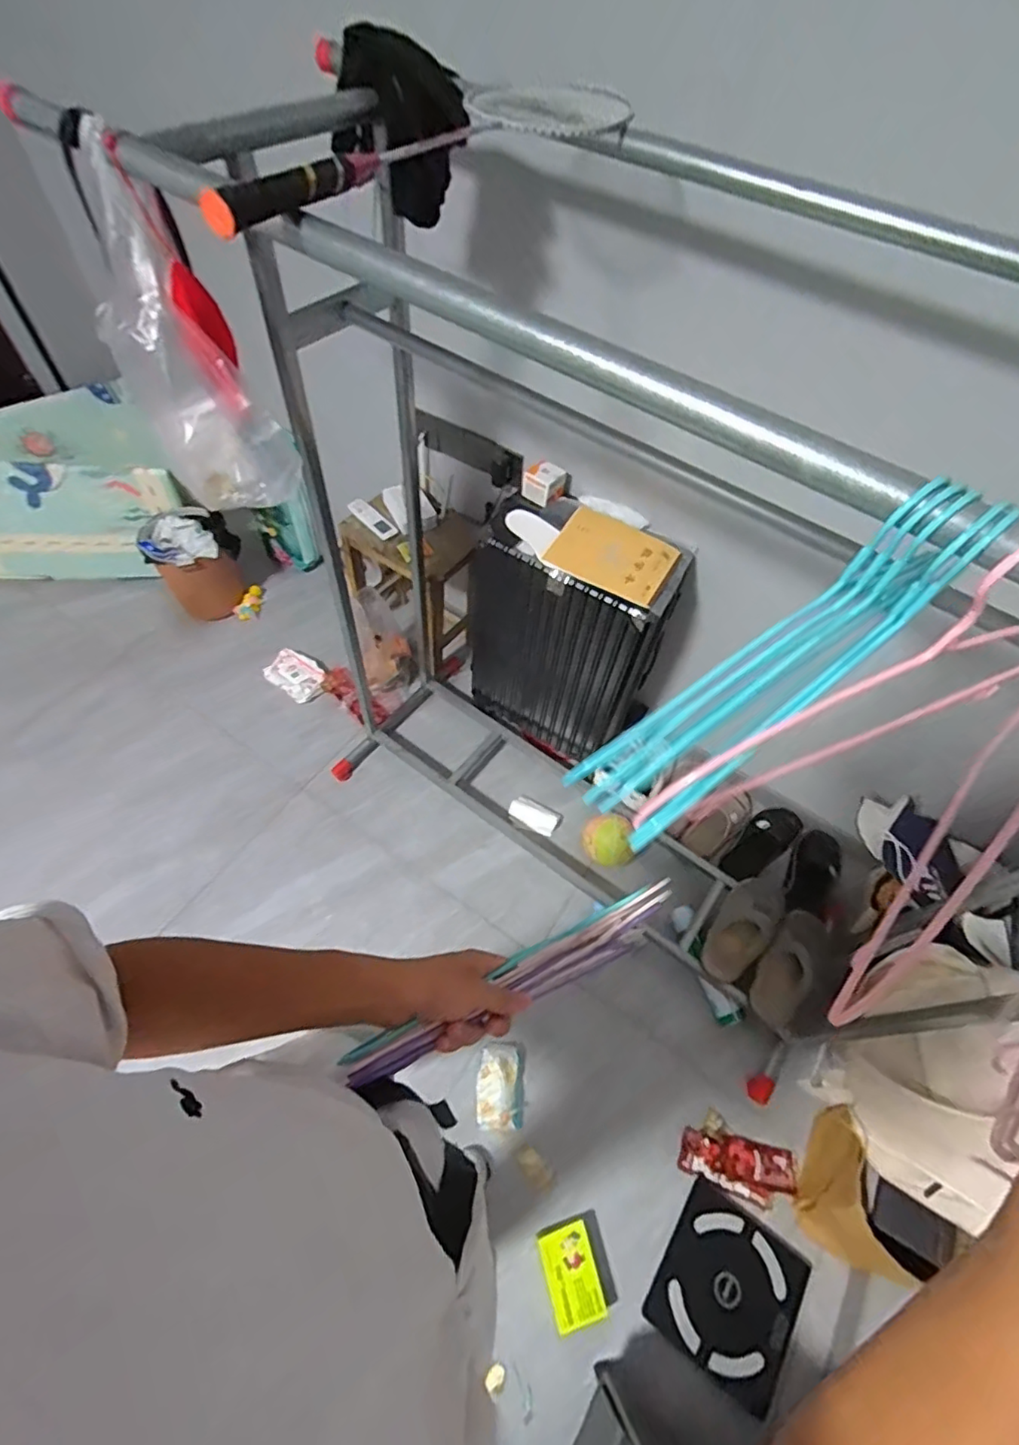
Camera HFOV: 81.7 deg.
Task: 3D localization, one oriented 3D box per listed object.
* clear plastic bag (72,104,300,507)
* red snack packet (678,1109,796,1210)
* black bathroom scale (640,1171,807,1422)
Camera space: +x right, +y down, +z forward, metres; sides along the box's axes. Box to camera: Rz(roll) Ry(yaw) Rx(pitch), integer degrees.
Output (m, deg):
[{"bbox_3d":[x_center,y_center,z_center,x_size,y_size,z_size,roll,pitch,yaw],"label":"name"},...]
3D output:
[{"bbox_3d":[-0.421,-0.463,0.767,0.206,0.348,0.132,41,64,20],"label":"clear plastic bag"},{"bbox_3d":[0.508,0.975,1.313,0.245,0.030,0.125,20,59,9],"label":"red snack packet"},{"bbox_3d":[0.451,1.165,1.211,0.257,0.030,0.270,32,62,16],"label":"black bathroom scale"}]

